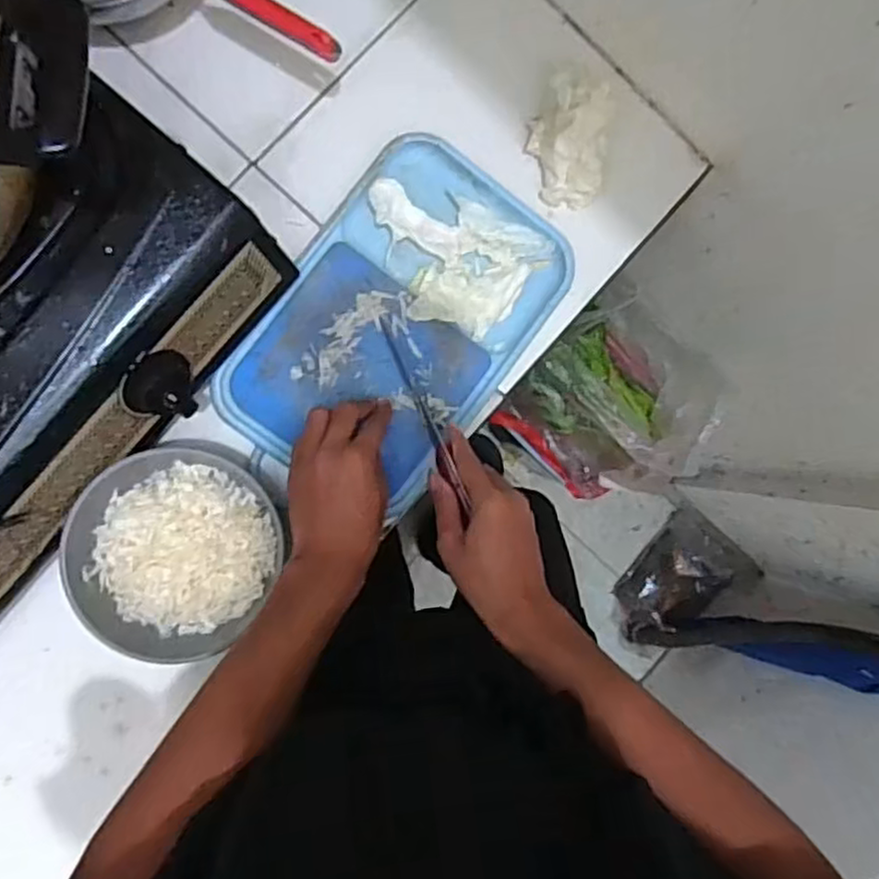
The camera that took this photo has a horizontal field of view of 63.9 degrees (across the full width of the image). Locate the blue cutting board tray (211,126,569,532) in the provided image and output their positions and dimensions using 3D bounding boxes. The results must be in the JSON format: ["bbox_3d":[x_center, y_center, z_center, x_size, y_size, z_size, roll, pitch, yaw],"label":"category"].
[{"bbox_3d":[-0.028,-0.099,0.603,0.200,0.027,0.298,35,85,-6],"label":"blue cutting board tray"}]

